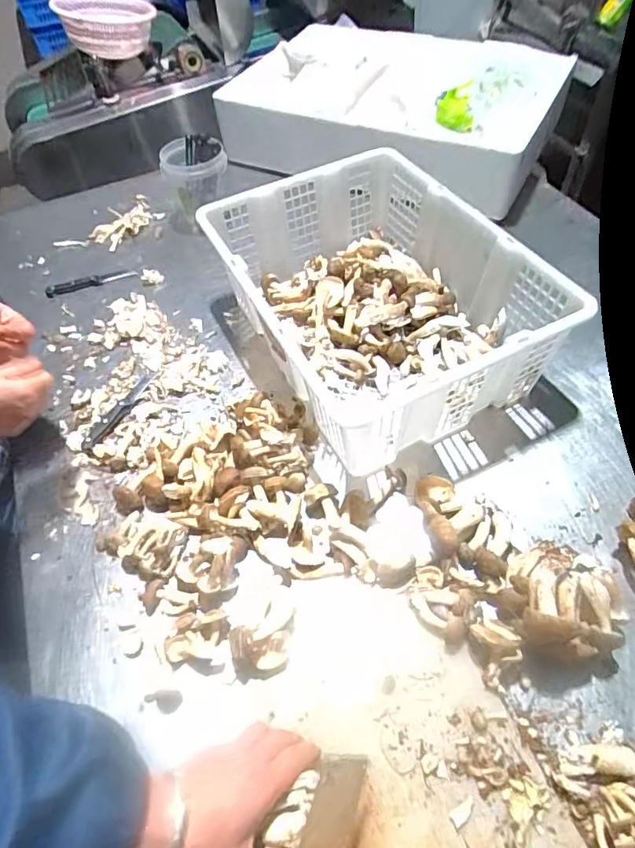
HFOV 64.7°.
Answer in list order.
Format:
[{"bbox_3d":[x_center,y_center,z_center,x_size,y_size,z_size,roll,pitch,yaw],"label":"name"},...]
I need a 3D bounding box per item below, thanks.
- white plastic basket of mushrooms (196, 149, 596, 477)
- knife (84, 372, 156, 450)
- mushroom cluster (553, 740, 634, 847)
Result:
[{"bbox_3d":[0.077,-0.193,0.750,0.392,0.173,0.516,-17,55,-13],"label":"white plastic basket of mushrooms"},{"bbox_3d":[-0.284,-0.024,0.726,0.030,0.007,0.151,22,55,18],"label":"knife"},{"bbox_3d":[0.270,0.330,0.428,0.091,0.042,0.102,-18,55,-13],"label":"mushroom cluster"}]

